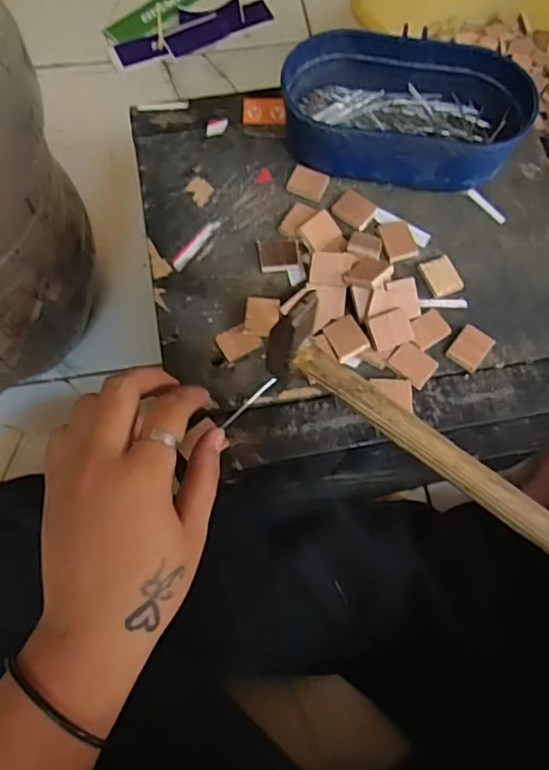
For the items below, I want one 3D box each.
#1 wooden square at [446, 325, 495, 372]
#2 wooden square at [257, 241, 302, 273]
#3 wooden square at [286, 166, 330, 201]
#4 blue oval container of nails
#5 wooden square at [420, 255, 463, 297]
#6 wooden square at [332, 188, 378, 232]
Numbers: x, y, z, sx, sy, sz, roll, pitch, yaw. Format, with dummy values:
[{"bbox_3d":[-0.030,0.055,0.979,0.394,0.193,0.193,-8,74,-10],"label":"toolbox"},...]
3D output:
[{"bbox_3d":[0.116,-0.022,0.349,0.020,0.005,0.025,39,72,12],"label":"wooden square"},{"bbox_3d":[0.003,-0.081,0.371,0.025,0.006,0.020,-6,69,-4],"label":"wooden square"},{"bbox_3d":[0.022,-0.136,0.398,0.025,0.004,0.022,21,69,6],"label":"wooden square"},{"bbox_3d":[0.084,-0.176,0.382,0.156,0.042,0.095,5,69,0],"label":"blue oval container of nails"},{"bbox_3d":[0.104,-0.068,0.367,0.022,0.004,0.026,-19,70,-9],"label":"wooden square"},{"bbox_3d":[0.052,-0.114,0.384,0.025,0.004,0.022,40,72,13],"label":"wooden square"}]

